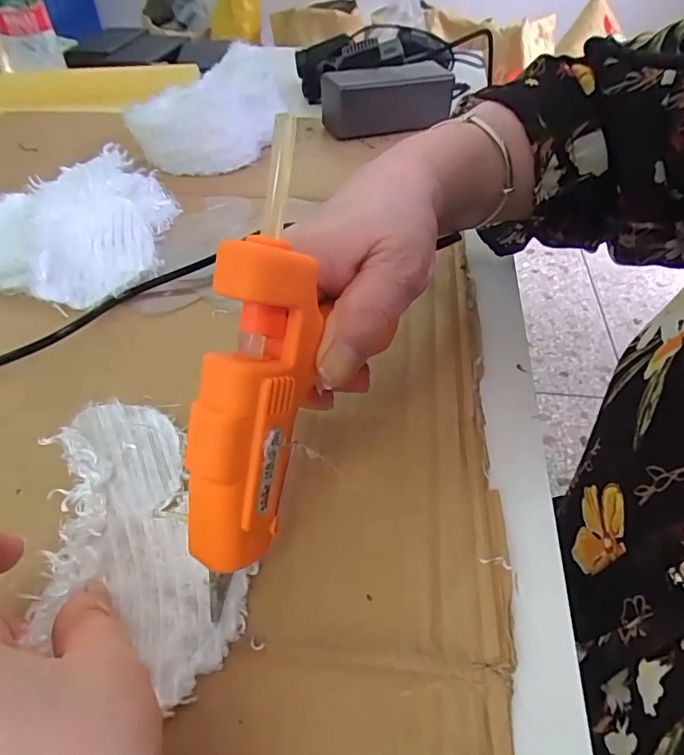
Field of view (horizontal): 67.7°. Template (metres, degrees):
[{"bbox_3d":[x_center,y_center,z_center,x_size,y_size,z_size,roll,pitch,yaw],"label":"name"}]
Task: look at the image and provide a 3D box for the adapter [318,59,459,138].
[{"bbox_3d":[0.046,-0.287,0.524,0.127,0.049,0.061,-16,47,-19],"label":"adapter"}]

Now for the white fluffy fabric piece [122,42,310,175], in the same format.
[{"bbox_3d":[-0.122,-0.255,0.481,0.109,0.072,0.145,22,47,18],"label":"white fluffy fabric piece"}]

